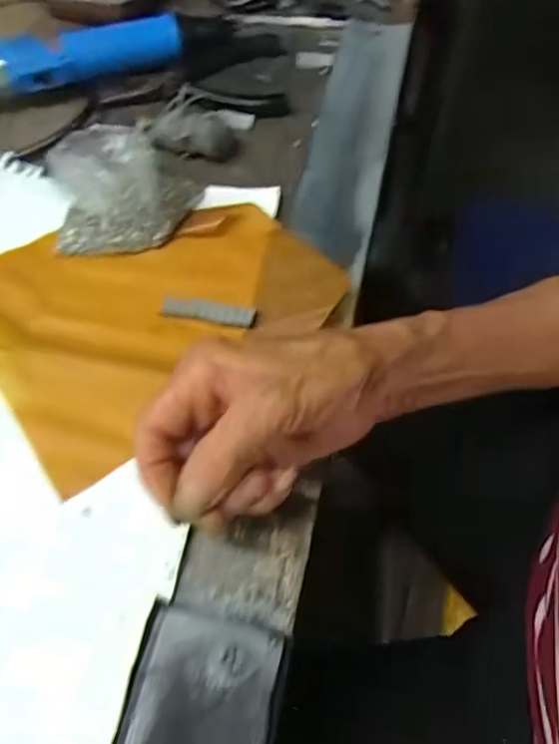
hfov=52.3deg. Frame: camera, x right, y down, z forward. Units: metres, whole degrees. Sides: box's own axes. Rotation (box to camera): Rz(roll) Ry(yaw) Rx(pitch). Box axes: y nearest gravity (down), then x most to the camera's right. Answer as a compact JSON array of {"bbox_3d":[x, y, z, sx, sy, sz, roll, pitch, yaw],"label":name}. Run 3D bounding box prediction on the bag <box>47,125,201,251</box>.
[{"bbox_3d":[-0.103,-0.121,0.372,0.089,0.034,0.079,-4,59,2],"label":"bag"}]

